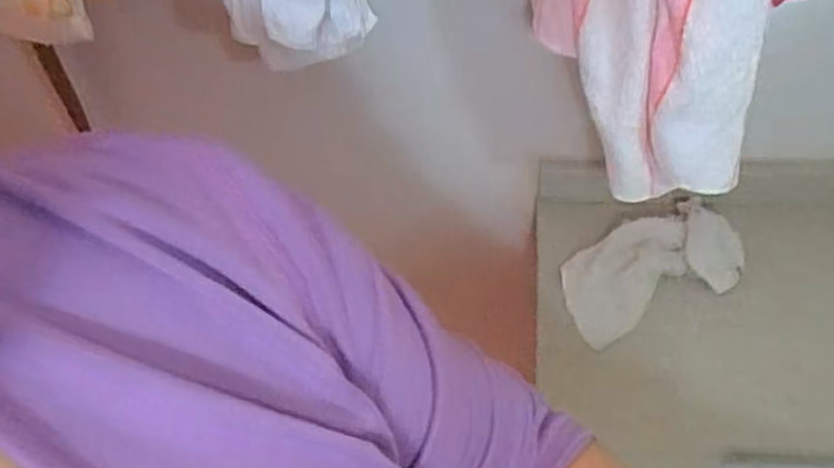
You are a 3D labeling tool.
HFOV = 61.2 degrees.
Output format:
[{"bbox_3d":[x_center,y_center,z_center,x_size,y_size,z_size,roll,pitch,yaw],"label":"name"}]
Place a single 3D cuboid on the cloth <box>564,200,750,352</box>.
[{"bbox_3d":[0.207,0.028,0.635,0.172,0.039,0.094,-20,45,-14],"label":"cloth"}]

